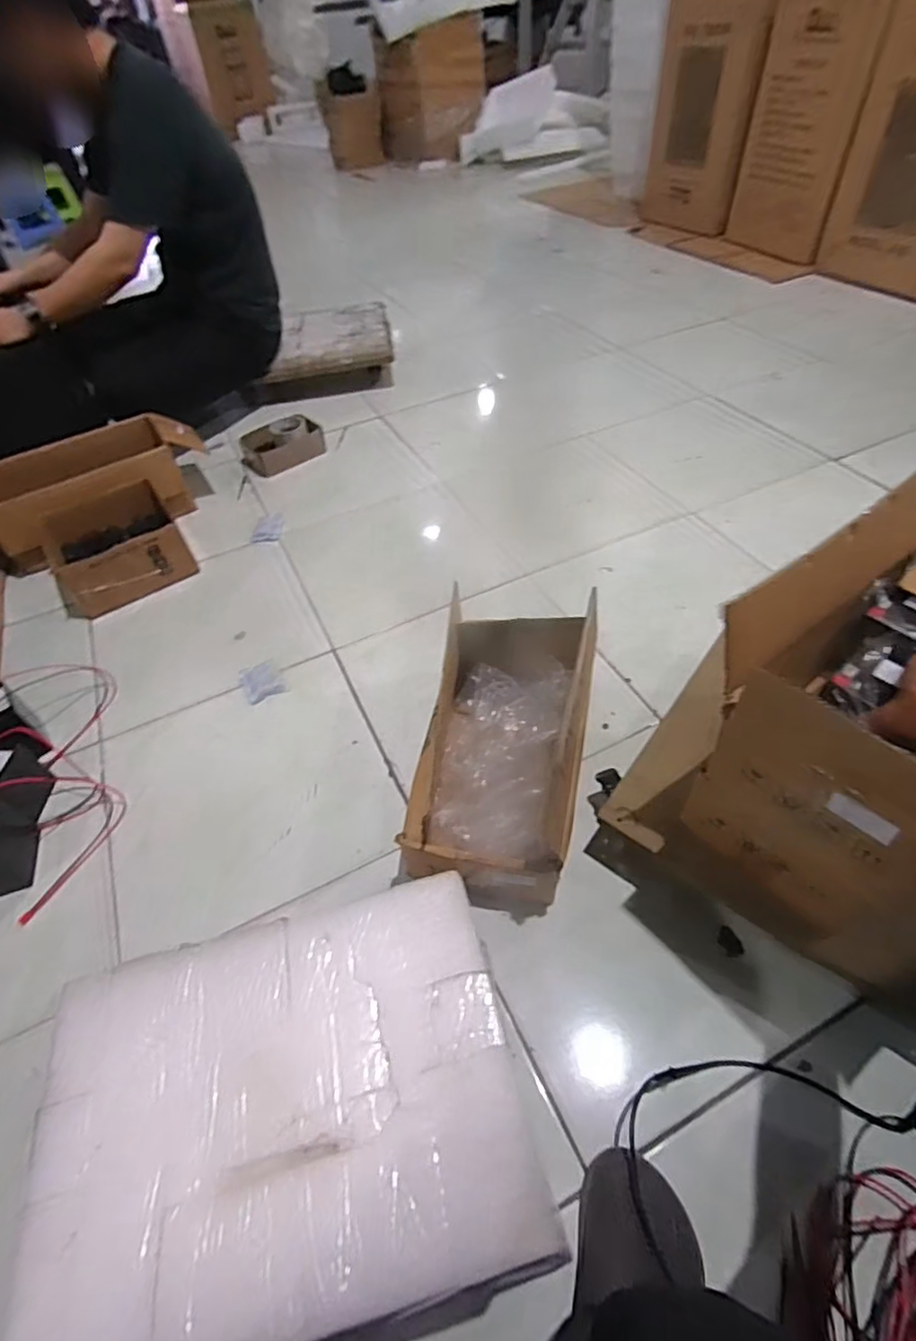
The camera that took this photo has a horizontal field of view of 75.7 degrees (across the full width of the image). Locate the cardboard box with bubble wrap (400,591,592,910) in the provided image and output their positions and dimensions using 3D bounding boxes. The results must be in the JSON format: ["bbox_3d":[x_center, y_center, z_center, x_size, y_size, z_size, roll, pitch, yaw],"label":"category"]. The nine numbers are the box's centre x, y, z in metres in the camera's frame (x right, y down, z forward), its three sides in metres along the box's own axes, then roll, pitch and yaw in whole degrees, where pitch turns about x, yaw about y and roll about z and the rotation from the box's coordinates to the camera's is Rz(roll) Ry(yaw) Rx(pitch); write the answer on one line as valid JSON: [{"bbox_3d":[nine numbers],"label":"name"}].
[{"bbox_3d":[0.062,0.085,0.790,0.204,0.206,0.384,9,52,11],"label":"cardboard box with bubble wrap"}]

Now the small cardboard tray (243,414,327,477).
[{"bbox_3d":[-0.442,-0.574,1.497,0.198,0.072,0.121,-38,58,-24],"label":"small cardboard tray"}]

